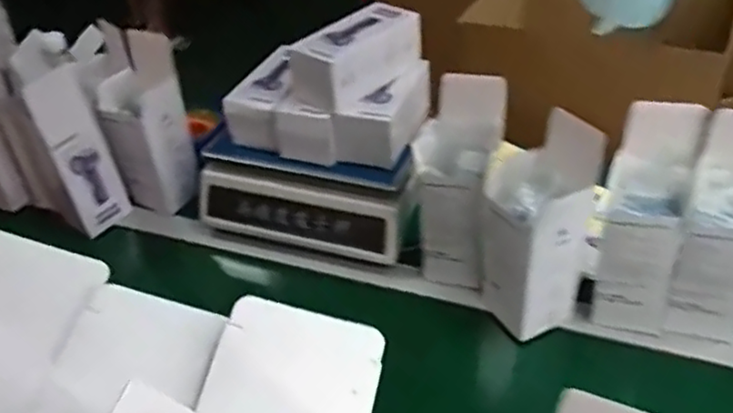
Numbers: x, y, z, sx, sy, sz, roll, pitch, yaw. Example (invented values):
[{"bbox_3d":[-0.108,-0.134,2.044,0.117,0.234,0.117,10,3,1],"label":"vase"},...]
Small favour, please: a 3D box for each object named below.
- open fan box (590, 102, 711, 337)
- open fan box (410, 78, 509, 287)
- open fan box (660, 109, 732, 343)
[{"bbox_3d":[0.288,0.016,0.709,0.079,0.234,0.082,9,41,18],"label":"open fan box"},{"bbox_3d":[0.109,-0.023,0.779,0.097,0.222,0.100,10,41,19],"label":"open fan box"},{"bbox_3d":[0.363,0.023,0.683,0.079,0.233,0.090,16,43,25],"label":"open fan box"}]

